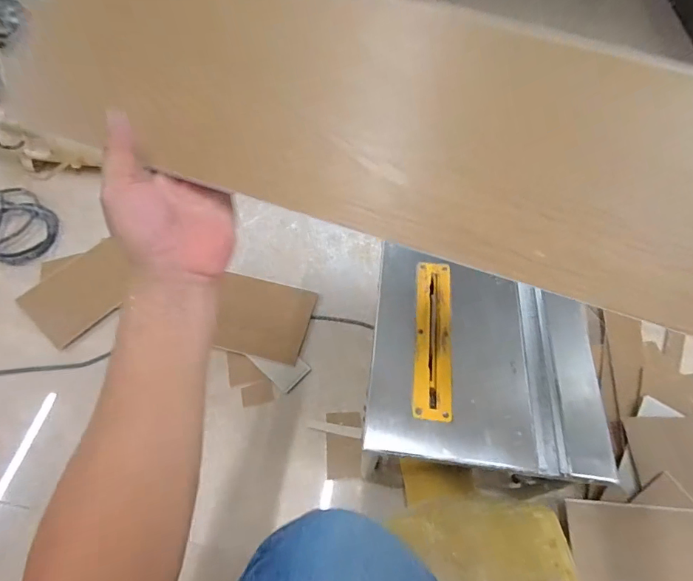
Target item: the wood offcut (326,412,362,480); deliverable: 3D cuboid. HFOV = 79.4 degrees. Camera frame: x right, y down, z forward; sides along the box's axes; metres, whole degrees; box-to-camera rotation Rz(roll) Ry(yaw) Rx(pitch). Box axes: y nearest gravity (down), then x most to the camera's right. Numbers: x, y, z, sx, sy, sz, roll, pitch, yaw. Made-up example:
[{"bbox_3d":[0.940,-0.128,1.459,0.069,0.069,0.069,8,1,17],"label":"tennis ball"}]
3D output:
[{"bbox_3d":[-0.004,0.284,0.776,0.066,0.009,0.117,-1,57,-1],"label":"wood offcut"}]

